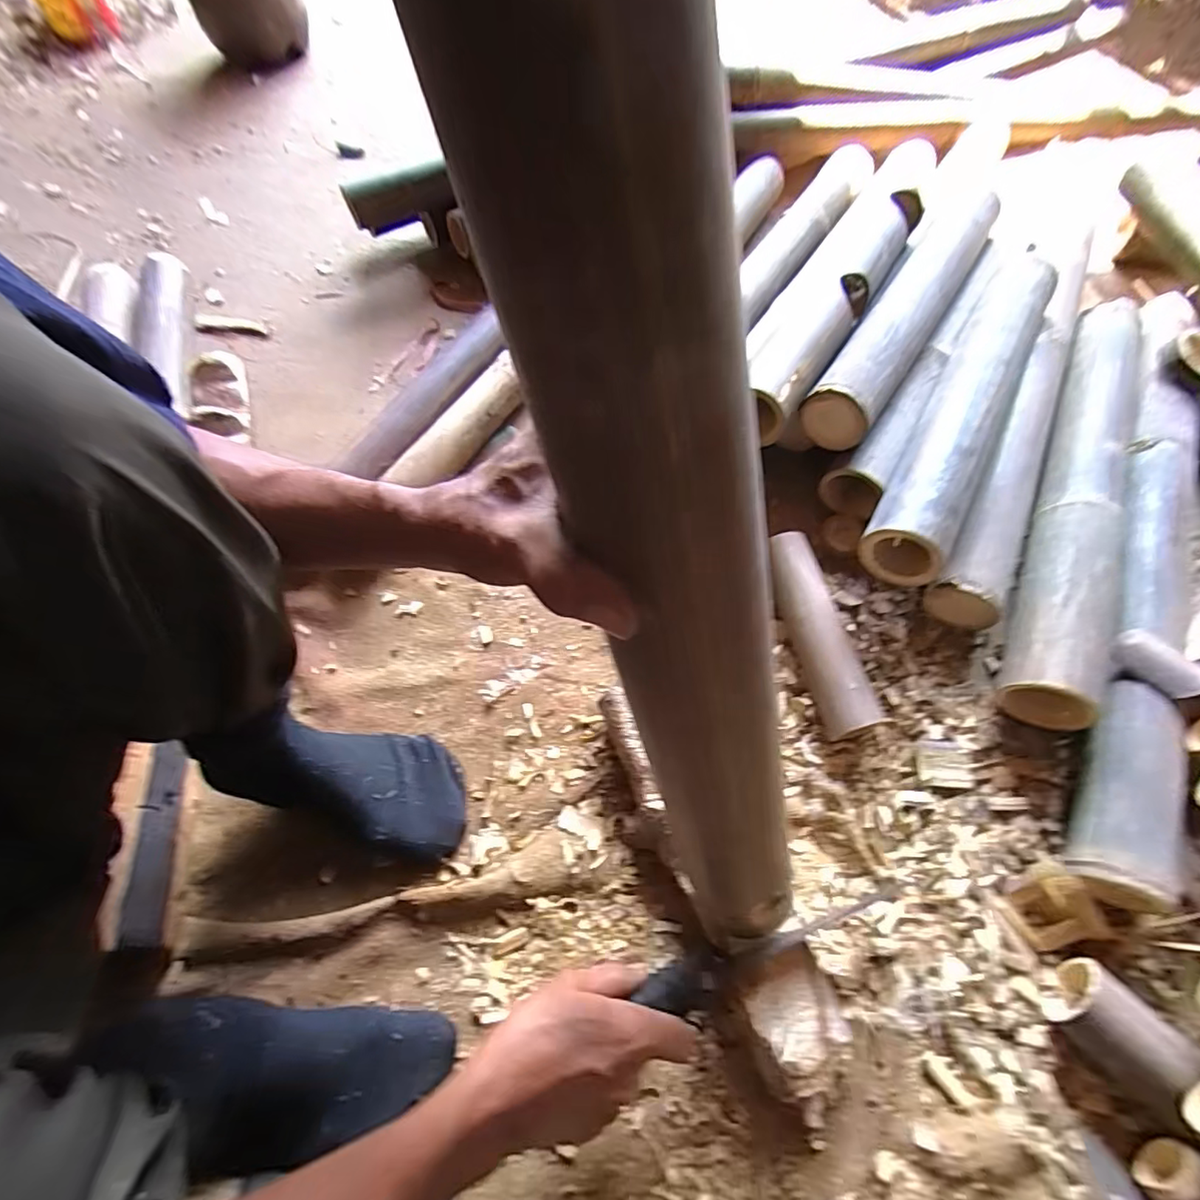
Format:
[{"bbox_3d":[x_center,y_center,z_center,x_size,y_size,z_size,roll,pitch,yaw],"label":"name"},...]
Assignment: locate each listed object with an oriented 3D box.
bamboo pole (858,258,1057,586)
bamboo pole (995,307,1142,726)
[{"bbox_3d":[0.430,-0.233,0.658,0.081,0.070,0.509,28,66,17],"label":"bamboo pole"},{"bbox_3d":[0.559,-0.141,0.667,0.088,0.081,0.615,23,64,14],"label":"bamboo pole"}]

